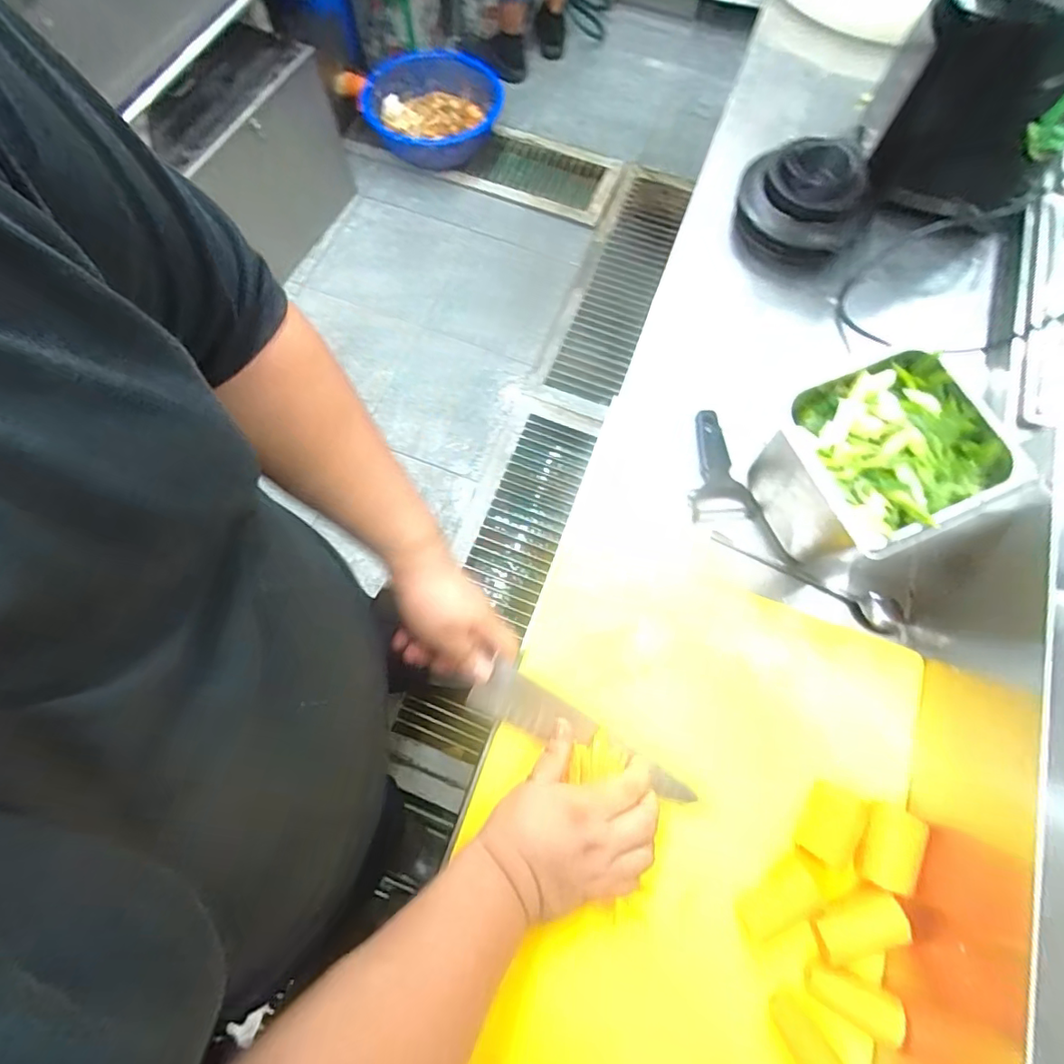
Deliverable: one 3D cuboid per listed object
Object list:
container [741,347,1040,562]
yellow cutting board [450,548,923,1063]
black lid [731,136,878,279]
[{"bbox_3d":[0.308,-0.052,0.516,0.159,0.157,0.149,-23,73,-9],"label":"container"},{"bbox_3d":[0.120,0.256,0.451,0.344,0.038,0.447,21,72,6],"label":"yellow cutting board"},{"bbox_3d":[0.335,-0.406,0.674,0.146,0.088,0.133,14,71,4],"label":"black lid"}]

